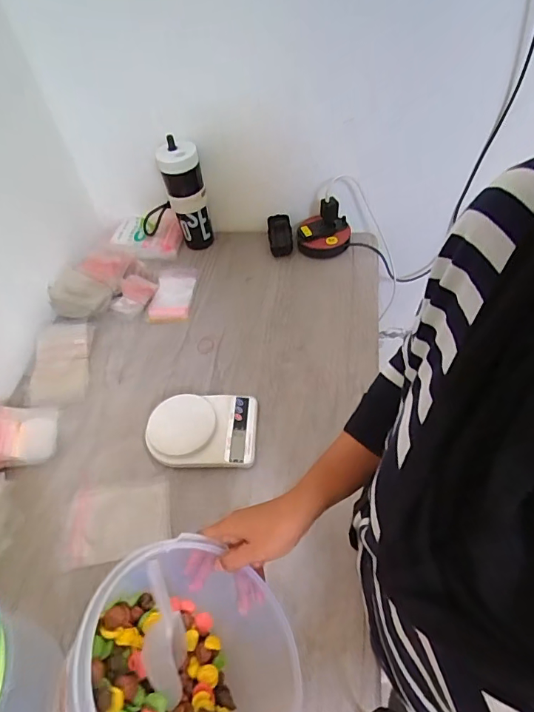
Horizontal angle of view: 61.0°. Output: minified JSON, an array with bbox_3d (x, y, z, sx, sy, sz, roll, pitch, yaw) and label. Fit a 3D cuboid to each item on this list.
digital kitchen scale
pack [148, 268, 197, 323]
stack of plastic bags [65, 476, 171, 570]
[{"bbox_3d":[-0.107,0.118,0.758,0.176,0.042,0.132,-1,53,5],"label":"digital kitchen scale"},{"bbox_3d":[-0.203,-0.138,0.987,0.085,0.009,0.160,0,53,5],"label":"pack"},{"bbox_3d":[-0.227,0.254,0.698,0.149,0.009,0.110,-7,65,-4],"label":"stack of plastic bags"}]

